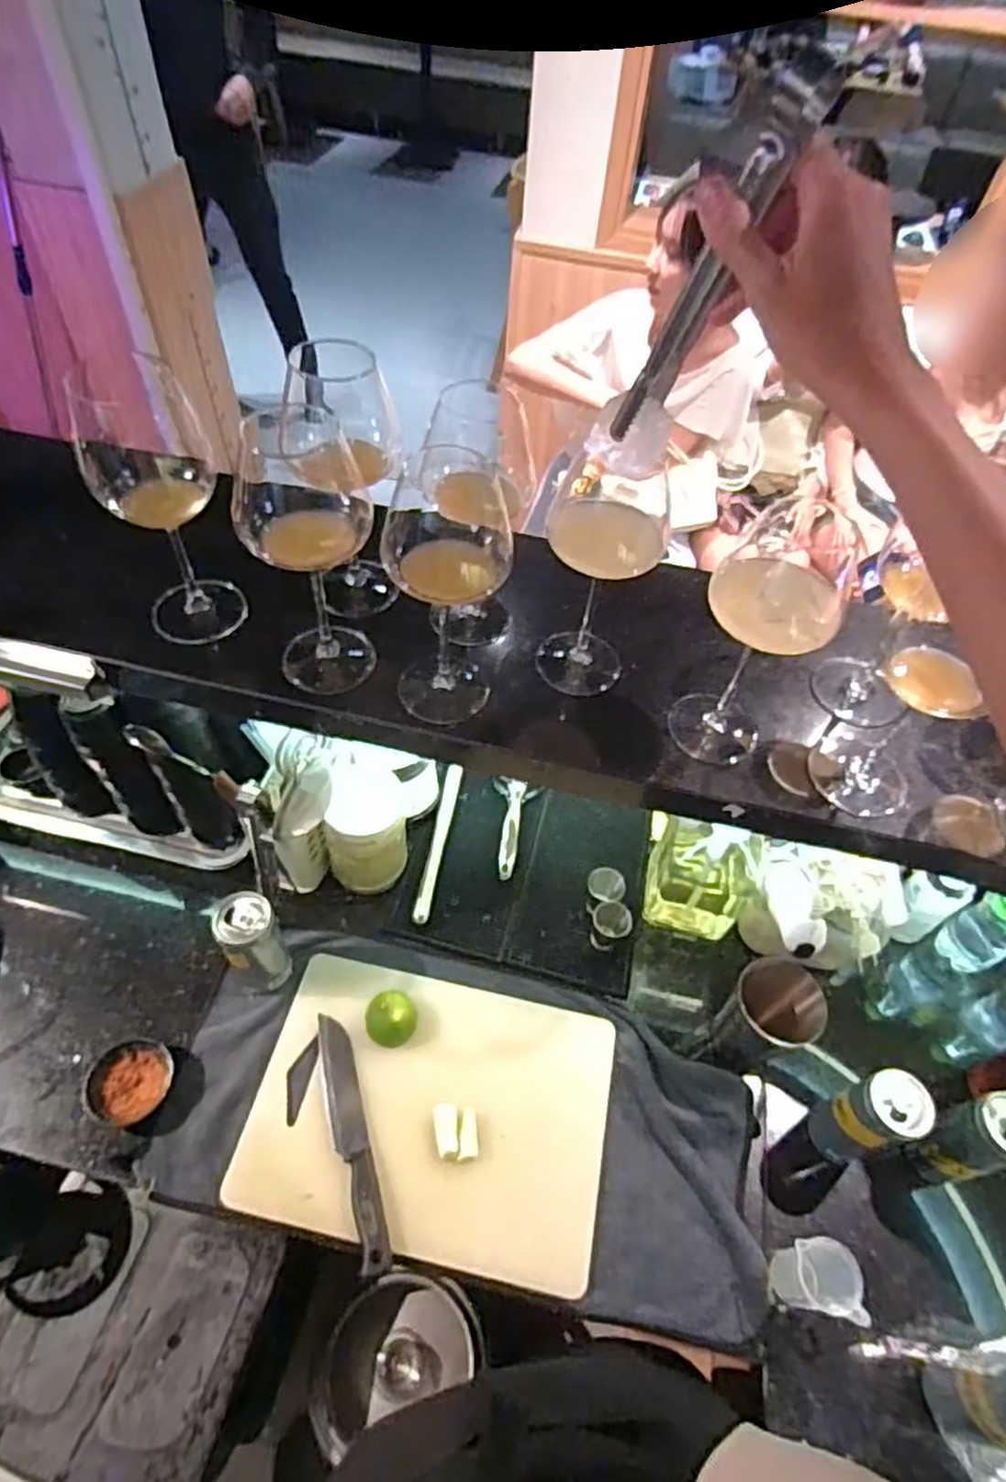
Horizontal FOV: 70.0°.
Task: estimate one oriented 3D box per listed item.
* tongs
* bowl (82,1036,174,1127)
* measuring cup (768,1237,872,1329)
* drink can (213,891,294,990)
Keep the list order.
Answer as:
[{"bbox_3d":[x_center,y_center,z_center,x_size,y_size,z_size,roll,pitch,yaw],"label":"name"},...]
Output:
[{"bbox_3d":[0.115,-0.257,0.397,0.017,0.198,0.042,38,58,5],"label":"tongs"},{"bbox_3d":[-0.373,0.339,0.717,0.078,0.024,0.075,2,52,-3],"label":"bowl"},{"bbox_3d":[0.276,0.470,0.631,0.054,0.079,0.053,2,52,-3],"label":"measuring cup"},{"bbox_3d":[-0.255,0.212,0.742,0.058,0.130,0.061,-32,62,-26],"label":"drink can"}]

